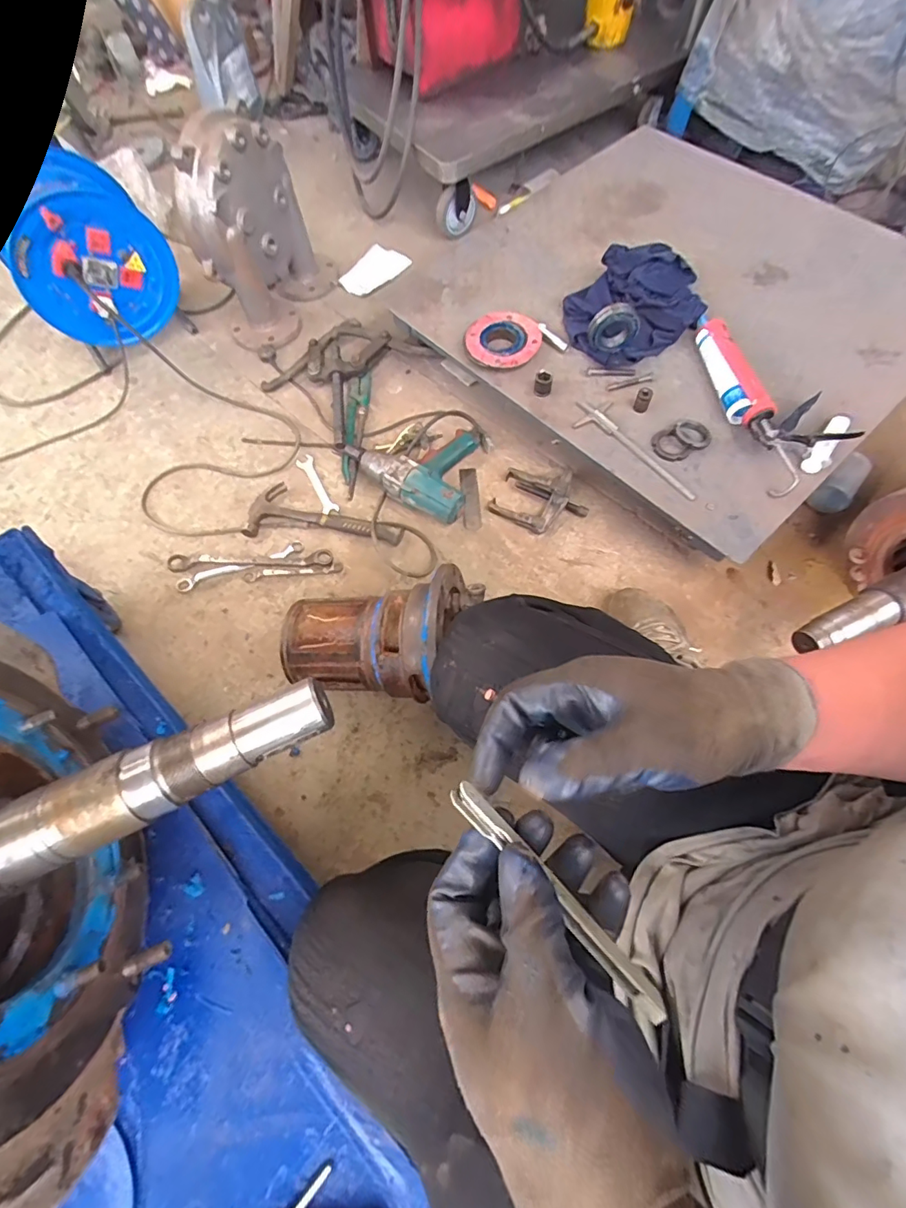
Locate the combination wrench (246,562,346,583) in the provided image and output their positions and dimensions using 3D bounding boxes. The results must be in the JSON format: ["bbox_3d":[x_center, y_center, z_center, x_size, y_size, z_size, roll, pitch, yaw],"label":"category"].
[{"bbox_3d":[-0.315,-0.063,0.964,0.190,0.008,0.025,-7,67,-2],"label":"combination wrench"}]

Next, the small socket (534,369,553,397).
[{"bbox_3d":[0.180,-0.438,0.971,0.034,0.037,0.038,8,67,5],"label":"small socket"}]

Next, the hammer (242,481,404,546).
[{"bbox_3d":[-0.259,-0.189,1.002,0.325,0.036,0.123,5,67,4],"label":"hammer"}]

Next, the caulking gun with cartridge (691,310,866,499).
[{"bbox_3d":[0.600,-0.406,0.917,0.172,0.056,0.408,-10,67,-3],"label":"caulking gun with cartridge"}]

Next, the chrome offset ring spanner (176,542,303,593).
[{"bbox_3d":[-0.424,-0.078,0.970,0.249,0.016,0.031,-22,68,-8],"label":"chrome offset ring spanner"}]

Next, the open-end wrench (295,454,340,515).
[{"bbox_3d":[-0.291,-0.259,1.048,0.037,0.009,0.171,-29,69,-10],"label":"open-end wrench"}]

